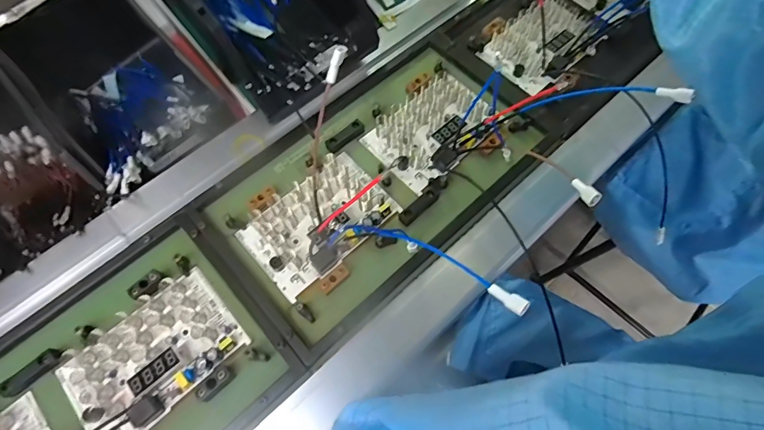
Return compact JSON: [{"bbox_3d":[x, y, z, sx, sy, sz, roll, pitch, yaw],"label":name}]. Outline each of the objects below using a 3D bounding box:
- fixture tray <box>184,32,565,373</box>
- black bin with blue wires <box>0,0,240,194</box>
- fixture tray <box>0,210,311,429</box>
[{"bbox_3d":[0.002,-0.044,0.405,0.334,0.021,0.194,-40,72,-14],"label":"fixture tray"},{"bbox_3d":[-0.307,-0.147,0.476,0.148,0.109,0.281,-42,73,-14],"label":"black bin with blue wires"},{"bbox_3d":[-0.243,0.167,0.314,0.336,0.020,0.179,-40,74,-16],"label":"fixture tray"}]

